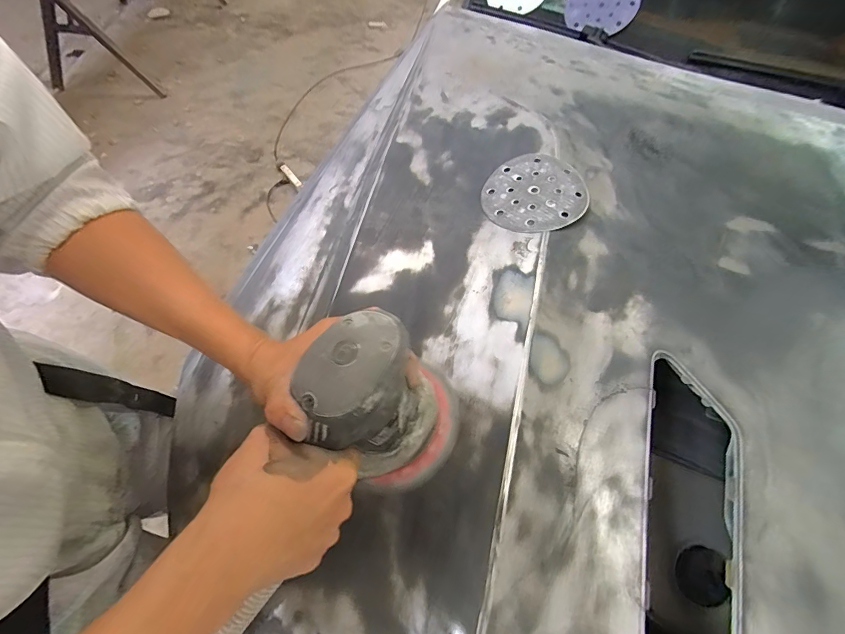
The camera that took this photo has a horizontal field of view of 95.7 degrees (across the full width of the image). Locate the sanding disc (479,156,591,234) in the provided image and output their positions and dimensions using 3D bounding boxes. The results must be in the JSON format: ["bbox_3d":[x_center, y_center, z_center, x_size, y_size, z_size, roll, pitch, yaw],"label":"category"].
[{"bbox_3d":[0.157,-0.172,0.535,0.141,0.012,0.136,-5,60,9],"label":"sanding disc"}]

